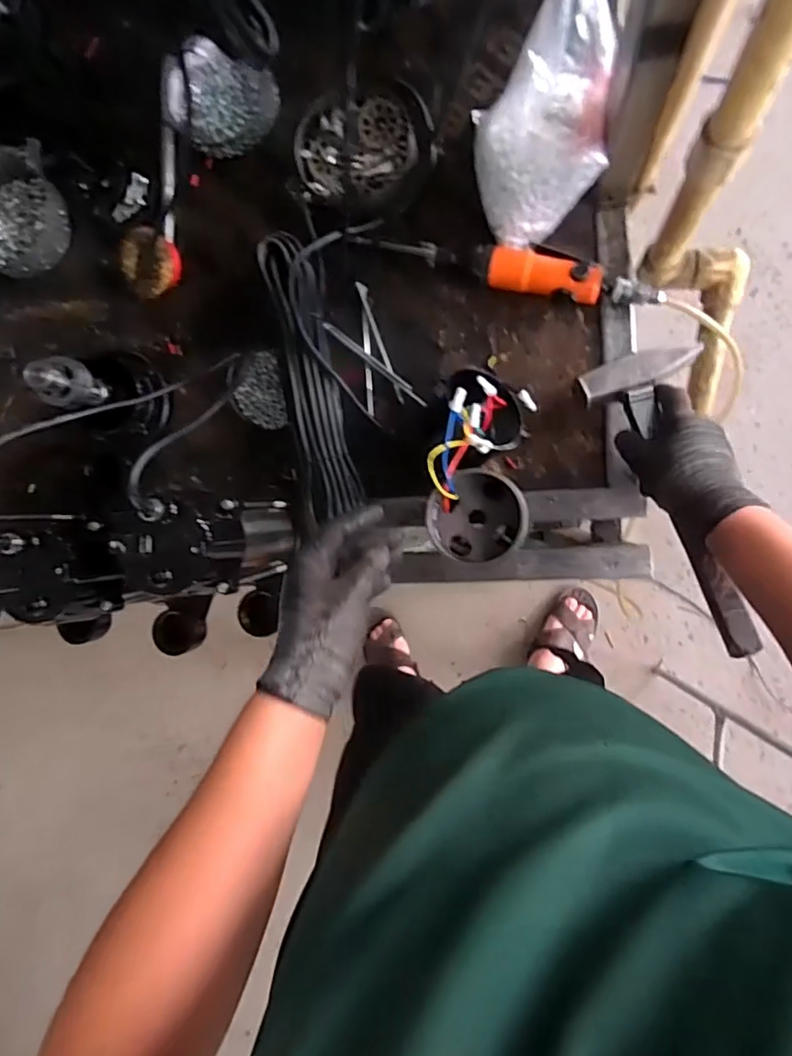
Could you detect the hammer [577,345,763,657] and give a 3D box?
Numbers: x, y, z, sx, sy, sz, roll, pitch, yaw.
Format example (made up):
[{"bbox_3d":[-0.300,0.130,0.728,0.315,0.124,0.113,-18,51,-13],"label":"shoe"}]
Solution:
[{"bbox_3d":[0.272,-0.030,0.575,0.112,0.028,0.306,-13,75,8],"label":"hammer"}]

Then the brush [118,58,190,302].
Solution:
[{"bbox_3d":[-0.291,-0.424,0.726,0.075,0.046,0.283,3,92,10],"label":"brush"}]

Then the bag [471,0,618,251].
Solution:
[{"bbox_3d":[0.141,-0.397,0.588,0.127,0.162,0.166,1,92,10],"label":"bag"}]

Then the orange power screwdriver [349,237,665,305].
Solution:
[{"bbox_3d":[0.115,-0.281,0.650,0.333,0.040,0.052,16,94,10],"label":"orange power screwdriver"}]

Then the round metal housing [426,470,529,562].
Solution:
[{"bbox_3d":[0.074,-0.011,0.553,0.091,0.034,0.086,-4,91,10],"label":"round metal housing"}]

